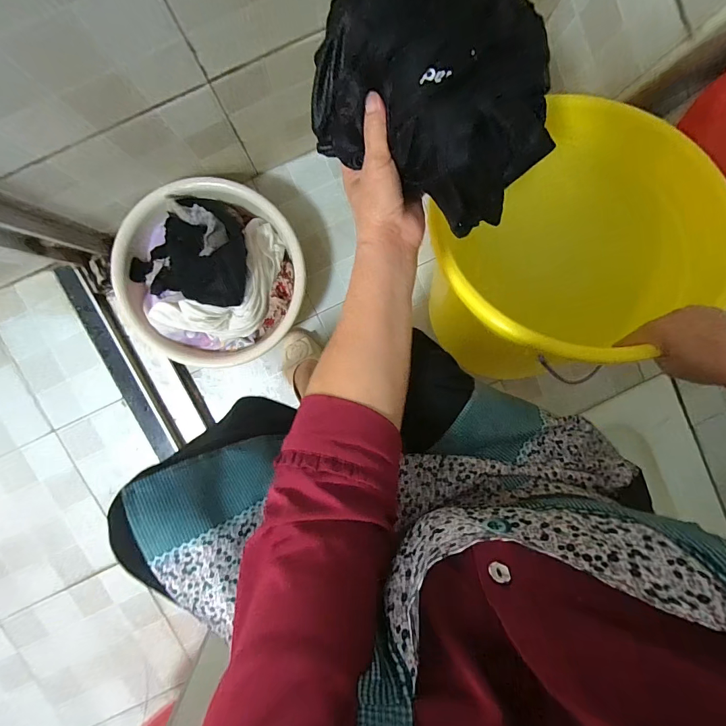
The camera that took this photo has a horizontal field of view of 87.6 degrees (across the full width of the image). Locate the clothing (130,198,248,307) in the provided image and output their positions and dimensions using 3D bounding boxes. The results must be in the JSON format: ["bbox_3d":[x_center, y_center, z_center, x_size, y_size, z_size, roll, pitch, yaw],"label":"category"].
[{"bbox_3d":[-0.287,-0.193,0.630,0.201,0.108,0.177,10,96,-4],"label":"clothing"}]

